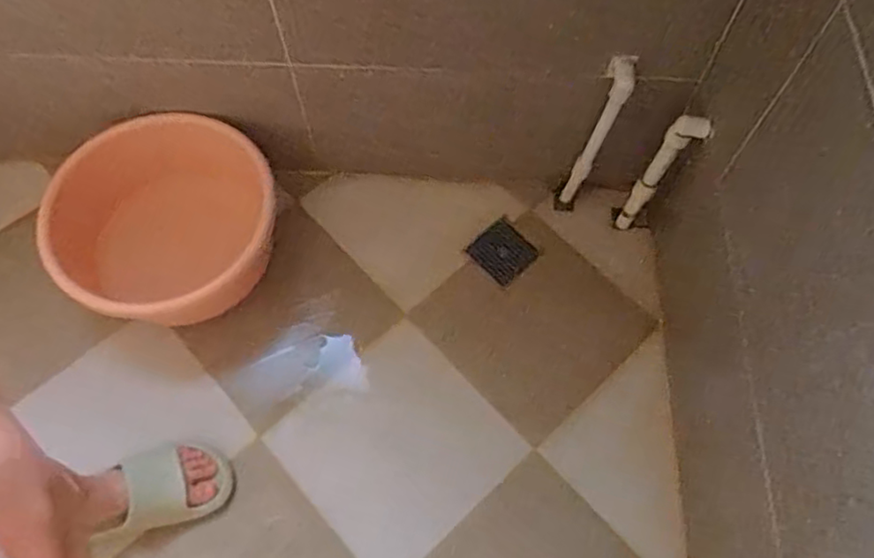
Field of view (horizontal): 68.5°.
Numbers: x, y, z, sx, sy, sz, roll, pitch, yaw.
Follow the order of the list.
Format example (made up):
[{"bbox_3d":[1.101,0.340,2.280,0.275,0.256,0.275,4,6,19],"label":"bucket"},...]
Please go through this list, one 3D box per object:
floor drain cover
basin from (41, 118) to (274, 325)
[{"bbox_3d":[0.114,-0.045,1.117,0.094,0.007,0.090,43,81,11],"label":"floor drain cover"},{"bbox_3d":[-0.433,-0.085,1.017,0.283,0.174,0.333,29,67,10],"label":"basin"}]

